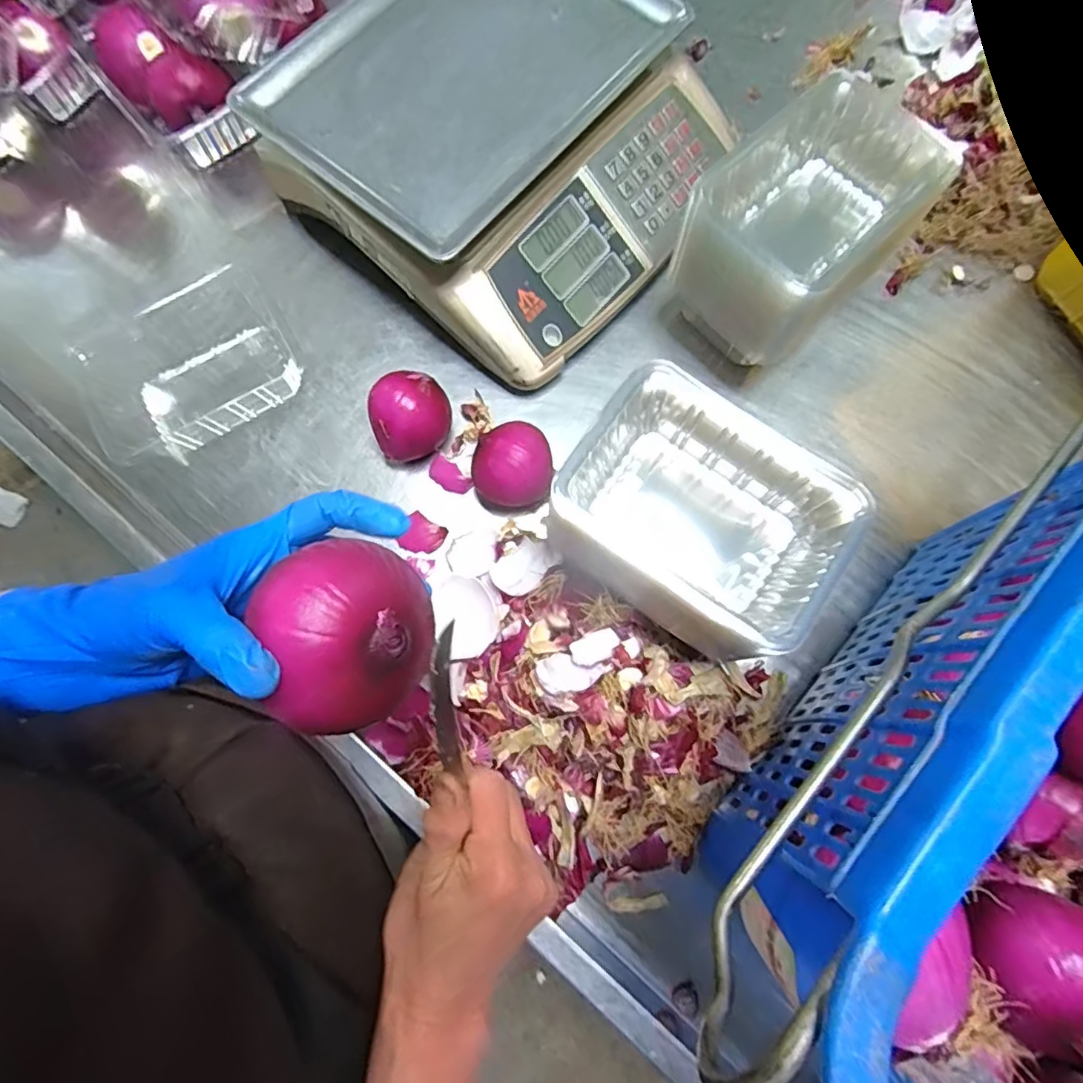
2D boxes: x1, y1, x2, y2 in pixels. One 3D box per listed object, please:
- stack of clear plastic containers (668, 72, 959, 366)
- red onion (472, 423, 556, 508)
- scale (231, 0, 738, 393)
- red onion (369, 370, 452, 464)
[{"bbox_3d":[0.221,-0.261,0.500,0.189,0.146,0.131,-43,81,-9],"label":"stack of clear plastic containers"},{"bbox_3d":[-0.025,-0.062,0.490,0.064,0.059,0.060,0,77,0],"label":"red onion"},{"bbox_3d":[-0.029,-0.366,0.535,0.337,0.113,0.348,39,80,8],"label":"scale"},{"bbox_3d":[-0.110,-0.105,0.494,0.063,0.066,0.059,0,77,0],"label":"red onion"}]

